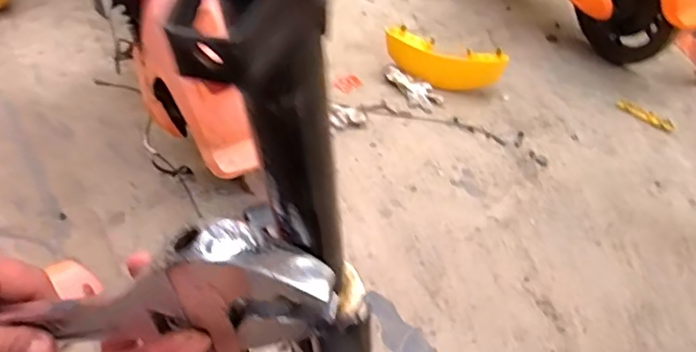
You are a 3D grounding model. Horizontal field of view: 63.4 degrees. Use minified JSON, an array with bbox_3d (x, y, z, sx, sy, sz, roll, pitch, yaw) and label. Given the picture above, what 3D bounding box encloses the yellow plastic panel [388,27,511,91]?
[{"bbox_3d":[0.249,-0.299,1.488,0.323,0.130,0.071,19,4,19],"label":"yellow plastic panel"}]

